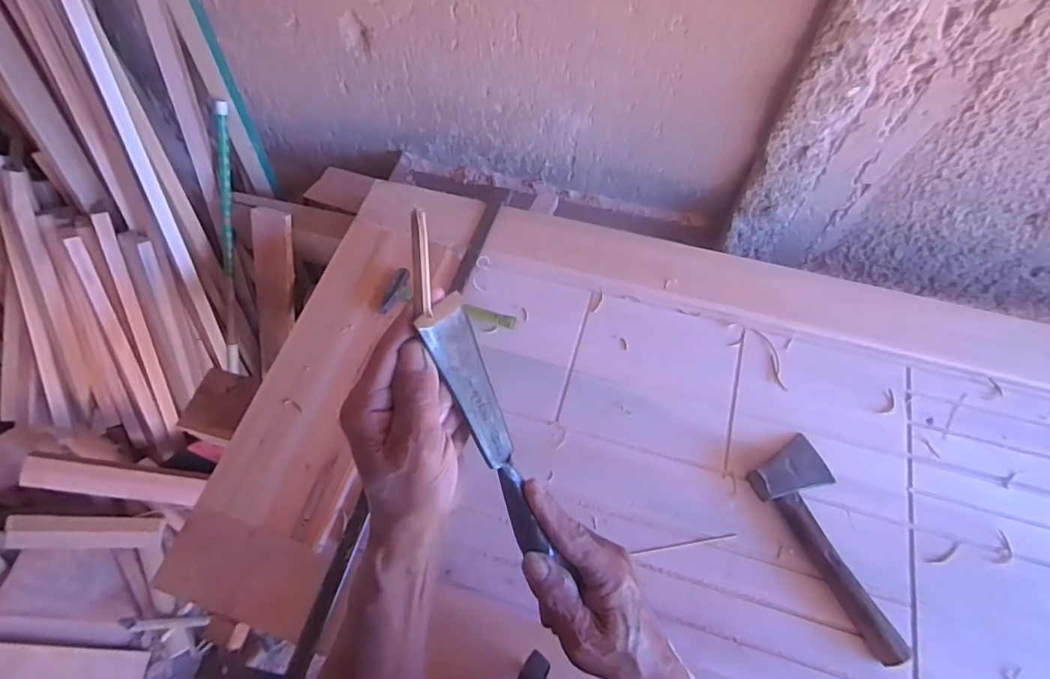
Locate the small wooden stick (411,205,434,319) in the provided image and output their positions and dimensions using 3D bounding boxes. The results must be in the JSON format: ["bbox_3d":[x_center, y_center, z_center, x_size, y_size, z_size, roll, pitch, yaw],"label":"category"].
[{"bbox_3d":[-0.060,-0.044,0.297,0.010,0.004,0.060,0,105,0],"label":"small wooden stick"}]

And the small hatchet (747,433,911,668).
[{"bbox_3d":[0.435,0.273,0.703,0.119,0.028,0.275,-23,63,-12],"label":"small hatchet"}]

